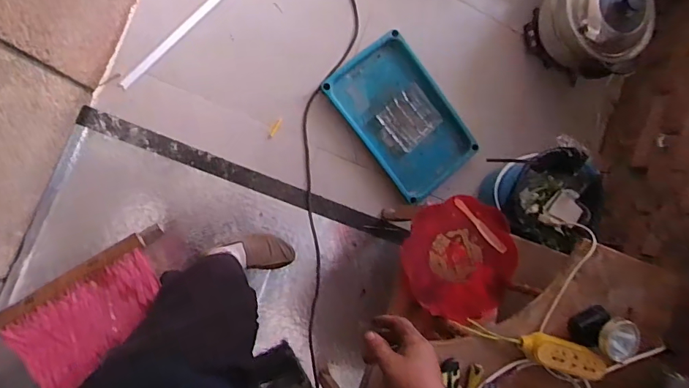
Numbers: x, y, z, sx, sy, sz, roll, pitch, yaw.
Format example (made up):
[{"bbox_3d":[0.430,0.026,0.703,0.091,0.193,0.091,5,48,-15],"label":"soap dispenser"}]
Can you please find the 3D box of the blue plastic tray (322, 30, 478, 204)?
[{"bbox_3d":[0.169,-0.215,1.284,0.268,0.049,0.437,-39,99,-10],"label":"blue plastic tray"}]

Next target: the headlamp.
[{"bbox_3d":[0.491,0.261,0.859,0.095,0.096,0.079,24,86,-13],"label":"headlamp"}]

